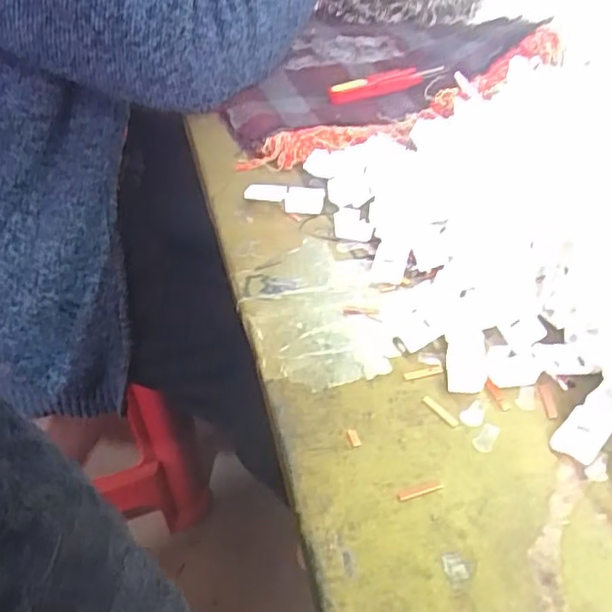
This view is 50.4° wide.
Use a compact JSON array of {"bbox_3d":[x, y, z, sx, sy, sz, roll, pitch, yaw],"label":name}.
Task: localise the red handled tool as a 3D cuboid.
[{"bbox_3d":[0.073,-0.198,0.588,0.111,0.021,0.018,-8,41,-11],"label":"red handled tool"}]

